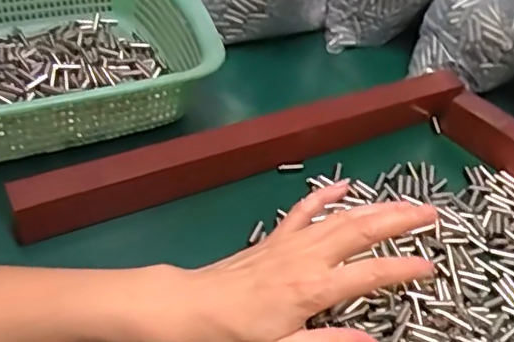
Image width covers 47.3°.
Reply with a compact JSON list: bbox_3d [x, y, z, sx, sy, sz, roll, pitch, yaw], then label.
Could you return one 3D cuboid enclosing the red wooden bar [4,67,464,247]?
[{"bbox_3d":[0.012,-0.026,0.478,0.403,0.053,0.028,-19,52,-23],"label":"red wooden bar"}]

